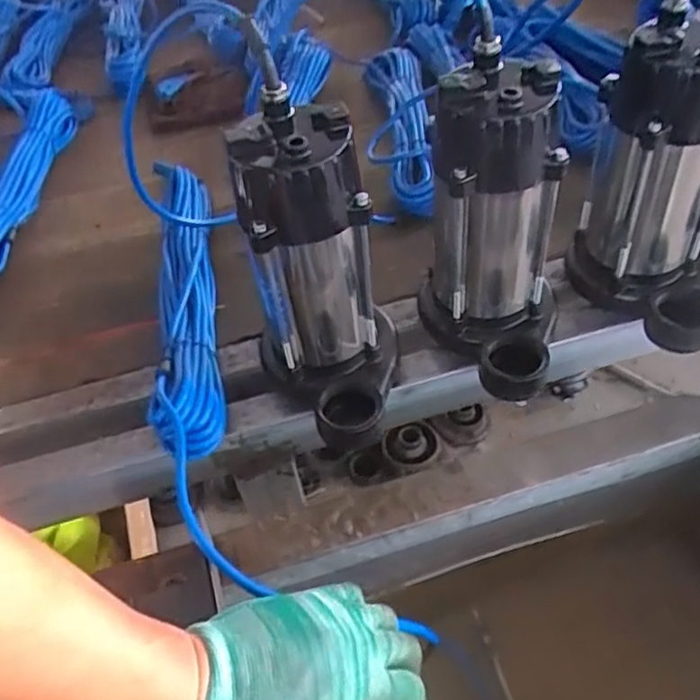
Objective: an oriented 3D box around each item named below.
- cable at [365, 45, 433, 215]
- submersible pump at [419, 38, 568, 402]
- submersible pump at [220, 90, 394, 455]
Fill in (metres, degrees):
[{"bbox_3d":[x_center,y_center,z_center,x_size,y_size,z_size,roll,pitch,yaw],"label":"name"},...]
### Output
[{"bbox_3d":[0.059,-0.289,0.850,0.080,0.045,0.353,-4,47,3],"label":"cable"},{"bbox_3d":[0.113,-0.082,0.542,0.110,0.239,0.133,2,48,9],"label":"submersible pump"},{"bbox_3d":[-0.027,-0.047,0.529,0.112,0.240,0.153,-9,47,-1],"label":"submersible pump"}]

